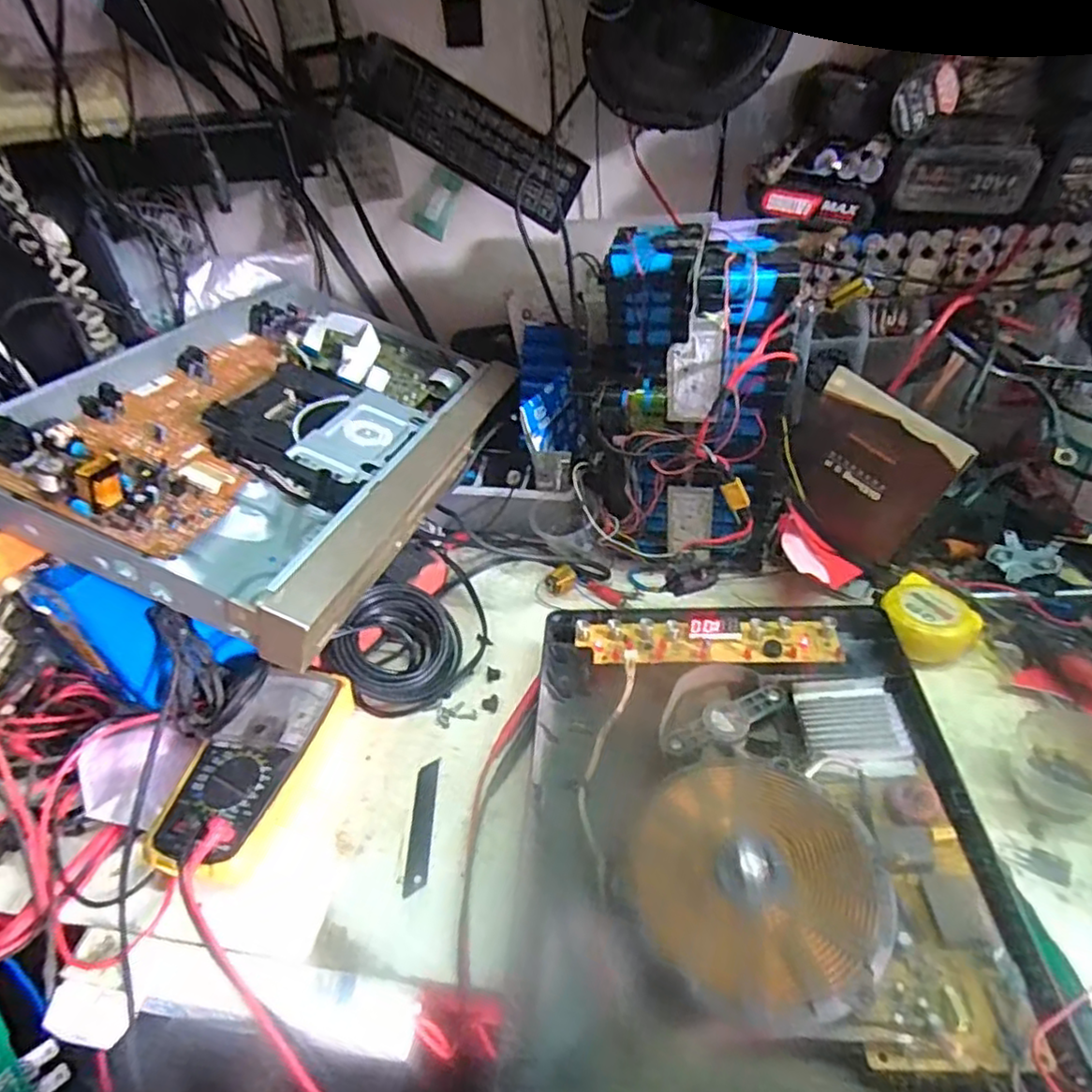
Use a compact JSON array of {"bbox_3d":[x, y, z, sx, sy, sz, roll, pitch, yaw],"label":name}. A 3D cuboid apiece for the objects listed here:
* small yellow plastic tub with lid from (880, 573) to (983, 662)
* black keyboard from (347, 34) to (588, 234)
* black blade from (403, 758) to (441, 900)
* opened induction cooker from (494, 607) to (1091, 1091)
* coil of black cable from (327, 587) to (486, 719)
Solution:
[{"bbox_3d":[0.314,0.061,0.541,0.069,0.031,0.077,19,46,30],"label":"small yellow plastic tub with lid"},{"bbox_3d":[-0.074,-0.401,0.650,0.229,0.071,0.024,24,35,-17],"label":"black keyboard"},{"bbox_3d":[-0.089,0.198,0.476,0.016,0.004,0.099,-6,38,3],"label":"black blade"},{"bbox_3d":[0.122,0.173,0.419,0.269,0.048,0.332,-1,39,9],"label":"opened induction cooker"},{"bbox_3d":[-0.120,0.086,0.570,0.099,0.068,0.102,-5,38,4],"label":"coil of black cable"}]

